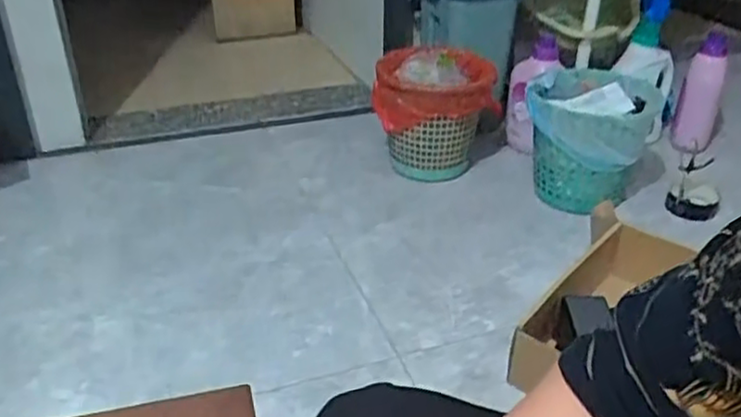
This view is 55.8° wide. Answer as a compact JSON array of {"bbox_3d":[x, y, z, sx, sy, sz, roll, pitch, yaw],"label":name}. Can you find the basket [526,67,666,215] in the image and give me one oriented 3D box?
[{"bbox_3d":[0.455,-0.153,1.461,0.239,0.218,0.296,14,34,20],"label":"basket"}]

